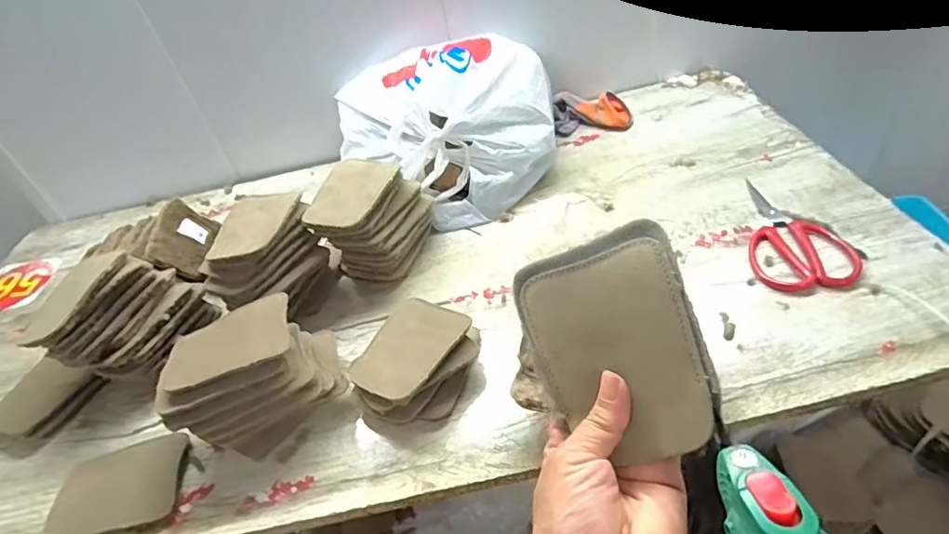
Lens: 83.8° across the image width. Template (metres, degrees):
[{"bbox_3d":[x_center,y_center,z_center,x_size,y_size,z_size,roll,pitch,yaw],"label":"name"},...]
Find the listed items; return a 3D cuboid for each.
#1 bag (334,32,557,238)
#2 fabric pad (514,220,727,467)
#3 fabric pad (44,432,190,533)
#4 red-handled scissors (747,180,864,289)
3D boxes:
[{"bbox_3d":[-0.036,-0.217,0.744,0.243,0.158,0.284,-33,50,-24],"label":"bag"},{"bbox_3d":[0.077,0.043,0.294,0.091,0.010,0.122,-25,68,25],"label":"fabric pad"},{"bbox_3d":[-0.330,0.201,0.490,0.113,0.012,0.081,-10,44,-2],"label":"fabric pad"},{"bbox_3d":[0.337,-0.042,0.586,0.093,0.018,0.181,-7,44,0],"label":"red-handled scissors"}]

